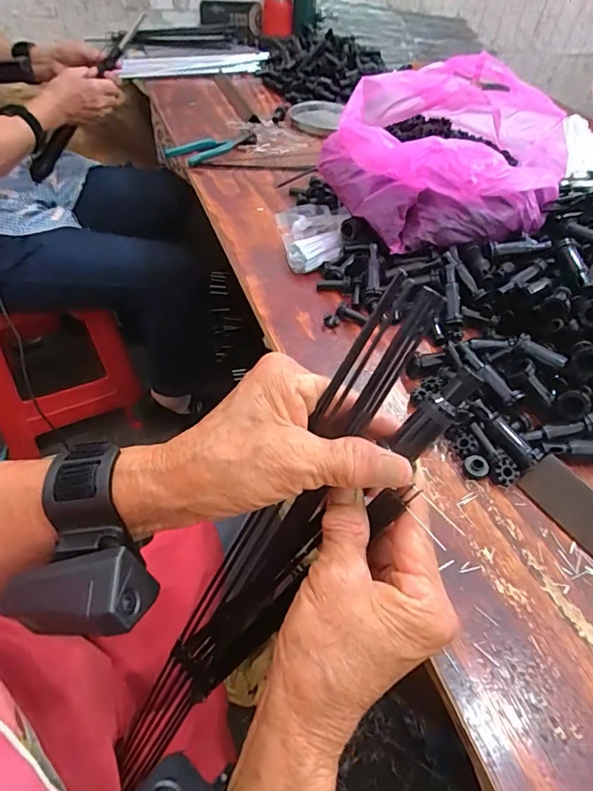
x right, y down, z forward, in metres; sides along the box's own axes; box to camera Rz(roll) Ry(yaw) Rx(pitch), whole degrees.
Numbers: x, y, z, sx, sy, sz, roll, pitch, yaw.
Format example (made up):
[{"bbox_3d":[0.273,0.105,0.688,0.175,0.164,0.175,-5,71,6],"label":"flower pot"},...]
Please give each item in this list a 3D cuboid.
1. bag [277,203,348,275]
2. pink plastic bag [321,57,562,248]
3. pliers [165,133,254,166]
[{"bbox_3d":[0.024,-0.191,0.564,0.082,0.039,0.085,-8,50,-11],"label":"bag"},{"bbox_3d":[0.188,-0.284,0.548,0.260,0.115,0.225,-24,55,-24],"label":"pink plastic bag"},{"bbox_3d":[-0.131,-0.403,0.763,0.154,0.022,0.064,-29,57,-27],"label":"pliers"}]

